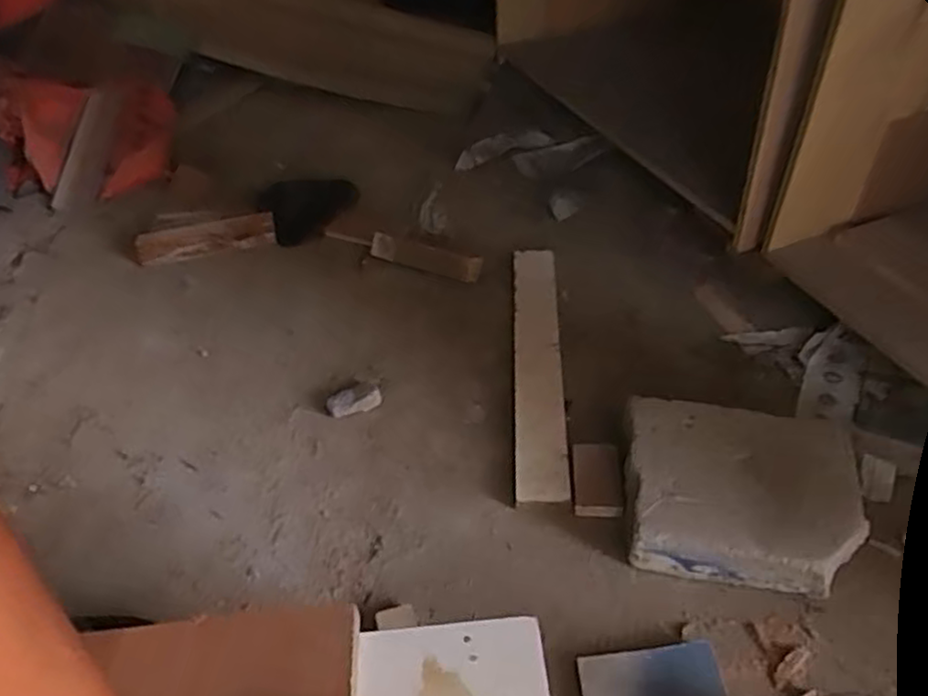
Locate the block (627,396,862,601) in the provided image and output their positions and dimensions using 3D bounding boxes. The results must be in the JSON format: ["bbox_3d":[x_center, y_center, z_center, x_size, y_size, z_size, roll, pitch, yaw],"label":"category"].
[{"bbox_3d":[0.303,0.160,0.820,0.248,0.075,0.209,6,44,13],"label":"block"}]

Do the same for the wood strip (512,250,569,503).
[{"bbox_3d":[0.103,0.014,1.028,0.064,0.021,0.492,-2,42,4],"label":"wood strip"}]

